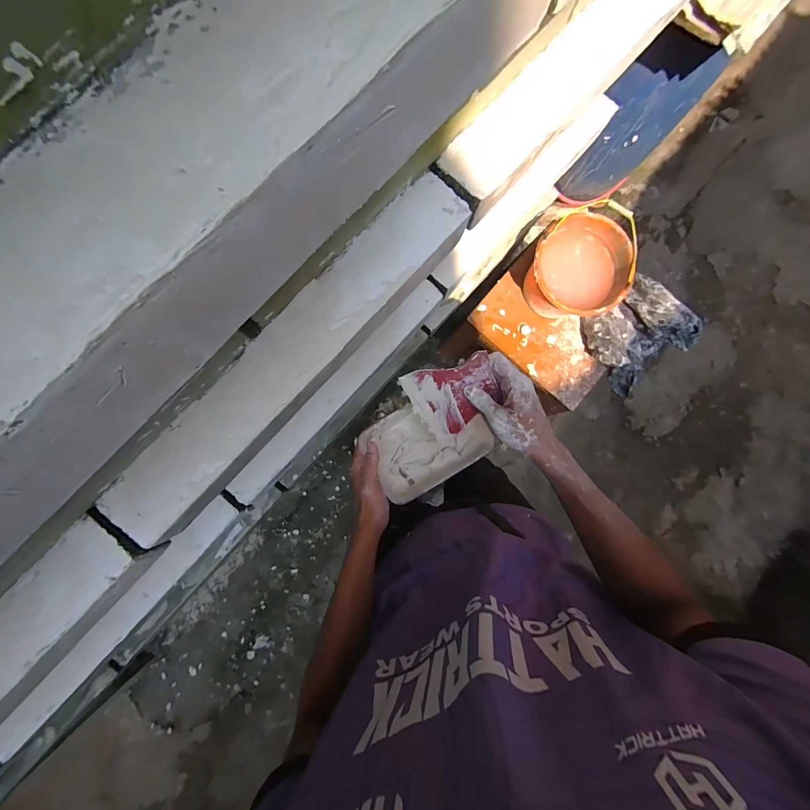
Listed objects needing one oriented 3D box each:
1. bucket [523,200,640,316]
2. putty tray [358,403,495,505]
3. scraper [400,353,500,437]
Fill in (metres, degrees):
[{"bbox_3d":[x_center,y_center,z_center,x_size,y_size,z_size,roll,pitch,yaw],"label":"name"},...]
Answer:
[{"bbox_3d":[0.507,-0.399,1.022,0.260,0.195,0.314,33,84,2],"label":"bucket"},{"bbox_3d":[0.030,0.052,0.487,0.163,0.063,0.118,-31,86,-5],"label":"putty tray"},{"bbox_3d":[0.066,-0.011,0.439,0.108,0.006,0.112,-22,127,10],"label":"scraper"}]

